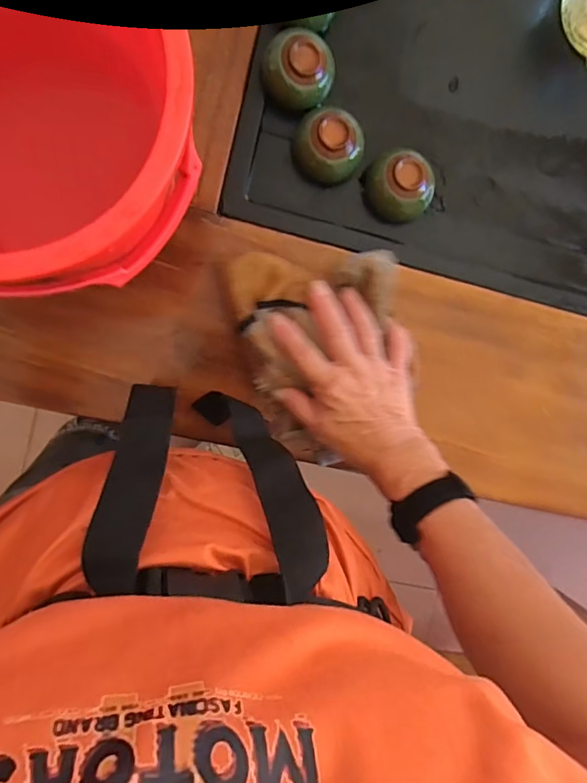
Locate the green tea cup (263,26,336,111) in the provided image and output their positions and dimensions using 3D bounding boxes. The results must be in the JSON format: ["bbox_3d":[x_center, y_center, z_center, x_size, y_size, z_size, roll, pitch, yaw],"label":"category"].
[{"bbox_3d":[0.006,-0.284,0.452,0.061,0.037,0.061,0,93,-8],"label":"green tea cup"}]

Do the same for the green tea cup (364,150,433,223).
[{"bbox_3d":[0.098,-0.187,0.477,0.057,0.037,0.061,0,93,-8],"label":"green tea cup"}]

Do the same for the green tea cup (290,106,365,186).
[{"bbox_3d":[0.033,-0.222,0.464,0.065,0.038,0.062,-11,95,-7],"label":"green tea cup"}]

